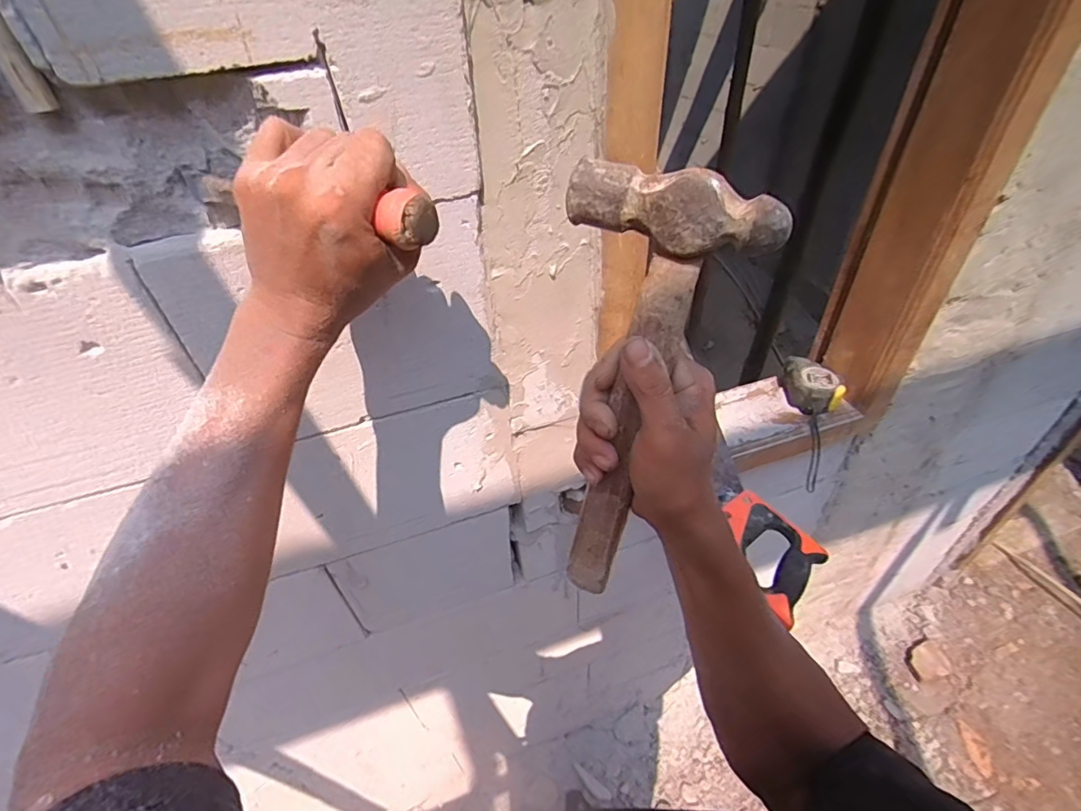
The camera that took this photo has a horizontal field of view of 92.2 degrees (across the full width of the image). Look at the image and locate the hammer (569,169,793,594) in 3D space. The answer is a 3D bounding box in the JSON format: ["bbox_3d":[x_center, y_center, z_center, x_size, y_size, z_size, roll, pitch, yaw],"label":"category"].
[{"bbox_3d":[0.052,0.011,0.324,0.094,0.288,0.042,30,39,32],"label":"hammer"}]

